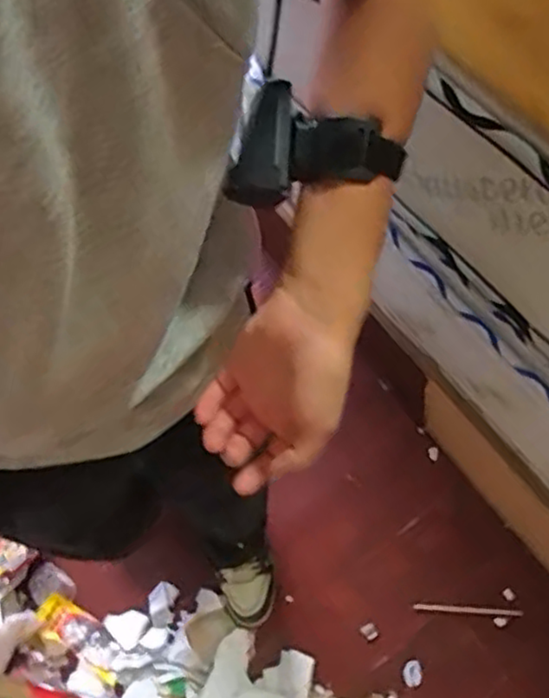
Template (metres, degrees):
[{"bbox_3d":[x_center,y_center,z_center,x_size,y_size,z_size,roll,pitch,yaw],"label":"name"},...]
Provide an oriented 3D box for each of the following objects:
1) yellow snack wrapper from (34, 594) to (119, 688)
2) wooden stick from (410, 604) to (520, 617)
[{"bbox_3d":[-0.348,0.517,1.233,0.196,0.021,0.070,30,71,15],"label":"yellow snack wrapper"},{"bbox_3d":[0.348,0.474,1.242,0.187,0.009,0.012,-1,66,14],"label":"wooden stick"}]

